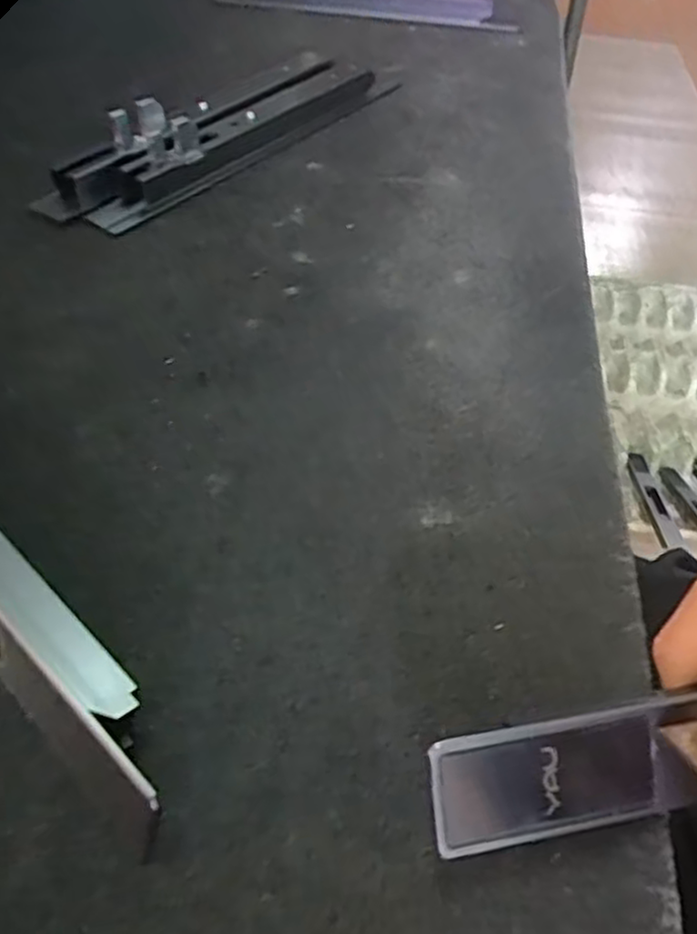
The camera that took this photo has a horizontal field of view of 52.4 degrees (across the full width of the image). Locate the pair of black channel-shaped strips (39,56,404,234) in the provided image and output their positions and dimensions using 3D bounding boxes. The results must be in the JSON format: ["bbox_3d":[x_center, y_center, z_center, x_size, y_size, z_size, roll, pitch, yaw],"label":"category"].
[{"bbox_3d":[-0.063,-0.177,0.363,0.052,0.029,0.202,31,56,21],"label":"pair of black channel-shaped strips"}]

